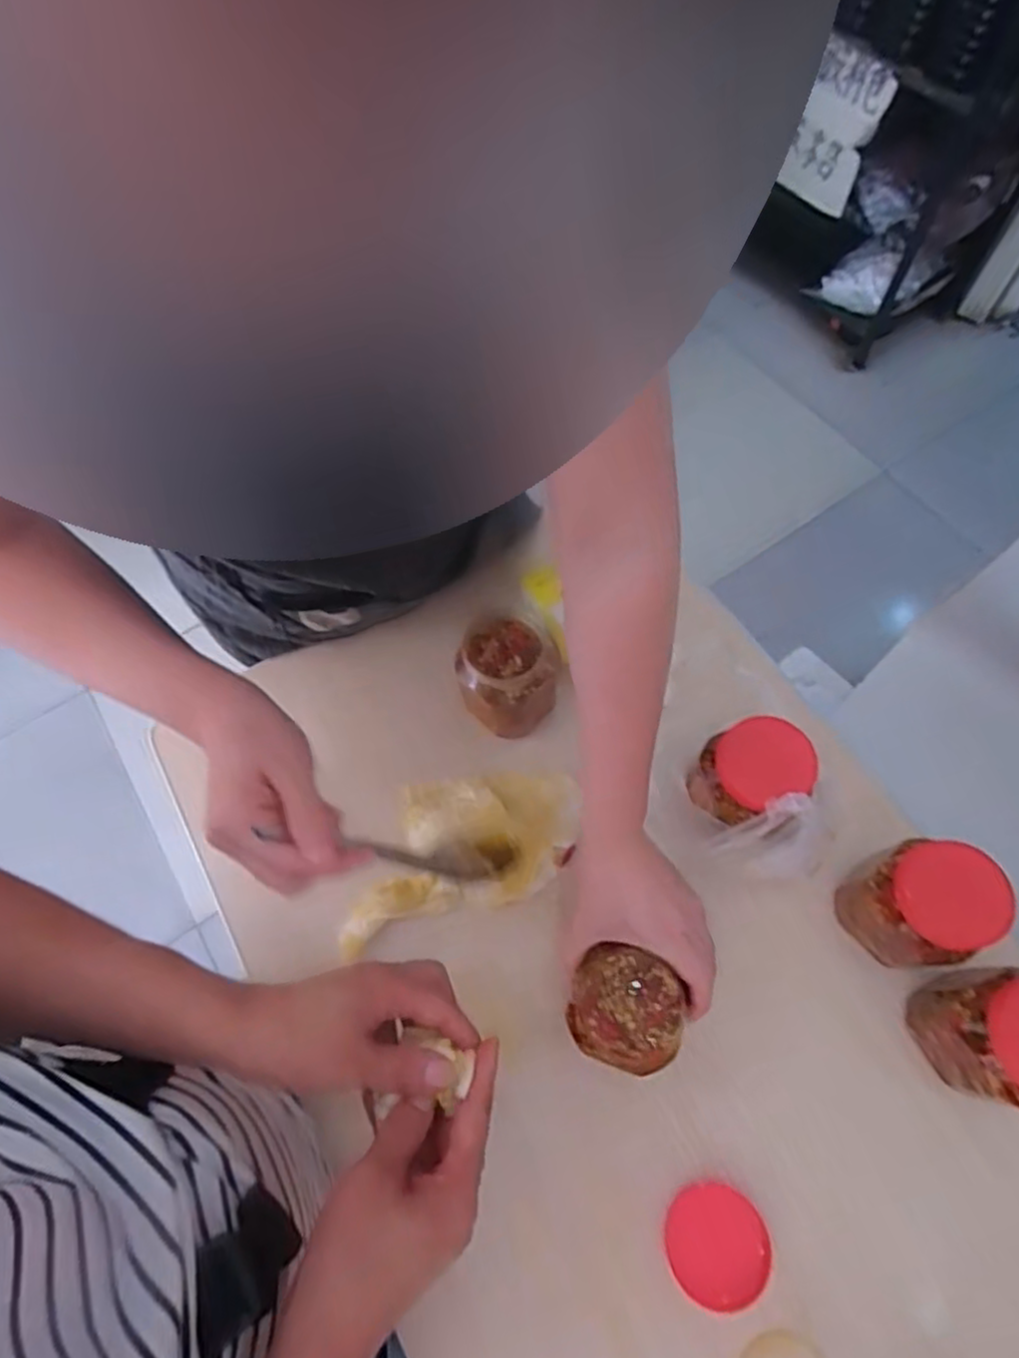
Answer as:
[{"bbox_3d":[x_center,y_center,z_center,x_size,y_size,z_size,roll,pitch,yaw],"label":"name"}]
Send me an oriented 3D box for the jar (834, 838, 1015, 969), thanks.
[{"bbox_3d":[0.293,0.162,0.501,0.071,0.102,0.078,-1,67,2],"label":"jar"}]

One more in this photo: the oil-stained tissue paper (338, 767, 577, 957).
[{"bbox_3d":[-0.045,0.147,0.616,0.222,0.028,0.118,-17,67,-5],"label":"oil-stained tissue paper"}]

